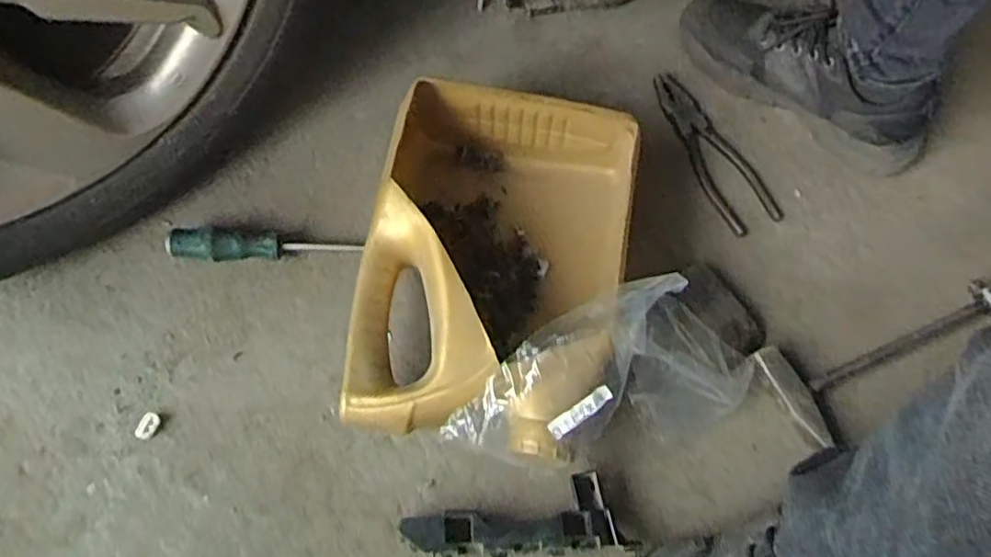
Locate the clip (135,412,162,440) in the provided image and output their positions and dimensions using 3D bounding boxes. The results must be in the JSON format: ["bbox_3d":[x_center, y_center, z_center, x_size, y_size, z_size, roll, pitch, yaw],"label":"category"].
[{"bbox_3d":[-0.287,0.122,0.547,0.015,0.006,0.022,18,68,6],"label":"clip"}]

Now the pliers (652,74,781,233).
[{"bbox_3d":[0.212,-0.129,0.661,0.058,0.010,0.188,-25,70,-11],"label":"pliers"}]

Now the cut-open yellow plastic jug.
[{"bbox_3d":[0.001,-0.015,0.550,0.203,0.113,0.295,9,68,2],"label":"cut-open yellow plastic jug"}]

